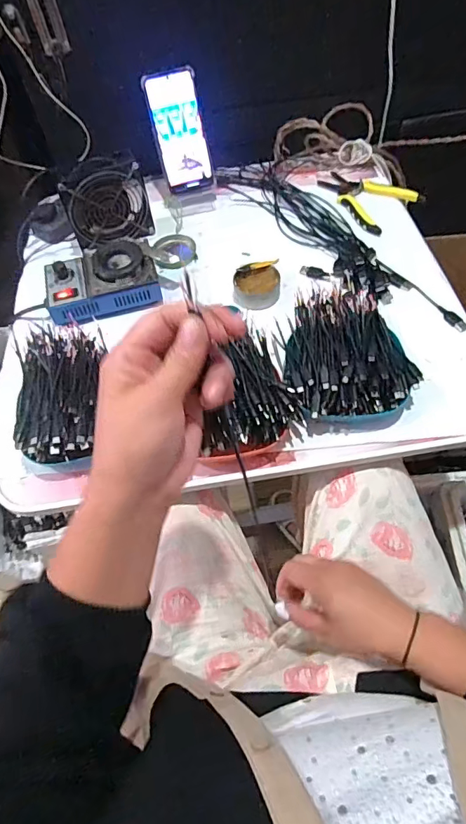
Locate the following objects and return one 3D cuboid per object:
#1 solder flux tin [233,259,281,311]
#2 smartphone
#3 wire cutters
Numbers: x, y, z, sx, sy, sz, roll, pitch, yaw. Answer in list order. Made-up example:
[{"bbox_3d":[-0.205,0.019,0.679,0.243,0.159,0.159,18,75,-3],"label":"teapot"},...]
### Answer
[{"bbox_3d":[0.033,-0.176,0.644,0.064,0.034,0.059,-2,59,3],"label":"solder flux tin"},{"bbox_3d":[-0.082,-0.436,0.730,0.080,0.166,0.016,-16,24,-5],"label":"smartphone"},{"bbox_3d":[0.220,-0.351,0.743,0.107,0.020,0.161,-24,60,-10],"label":"wire cutters"}]

